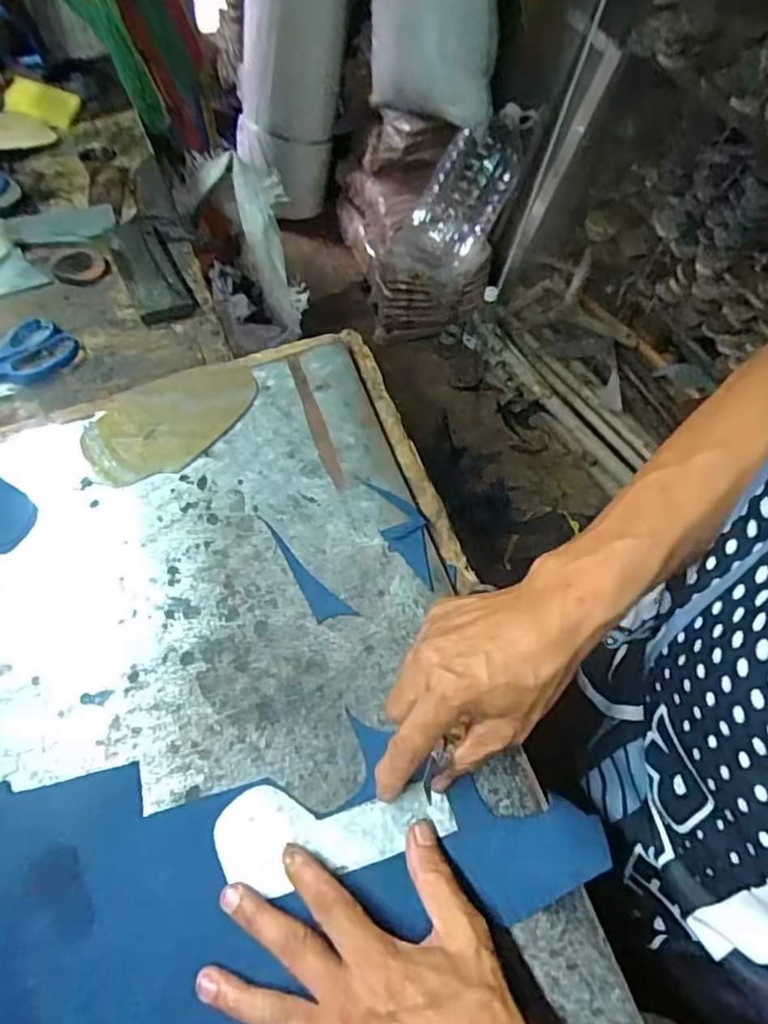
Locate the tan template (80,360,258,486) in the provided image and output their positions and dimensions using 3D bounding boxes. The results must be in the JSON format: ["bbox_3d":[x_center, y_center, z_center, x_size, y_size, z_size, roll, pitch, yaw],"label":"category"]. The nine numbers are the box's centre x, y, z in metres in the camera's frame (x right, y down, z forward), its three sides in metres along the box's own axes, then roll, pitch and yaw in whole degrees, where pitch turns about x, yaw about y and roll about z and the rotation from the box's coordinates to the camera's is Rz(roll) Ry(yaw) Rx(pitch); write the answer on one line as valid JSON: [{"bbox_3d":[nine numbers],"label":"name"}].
[{"bbox_3d":[-0.172,-0.075,0.531,0.144,0.006,0.086,-24,66,-10],"label":"tan template"}]

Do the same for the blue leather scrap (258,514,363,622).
[{"bbox_3d":[-0.063,0.045,0.466,0.023,0.004,0.103,-41,68,-19],"label":"blue leather scrap"}]

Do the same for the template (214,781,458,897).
[{"bbox_3d":[-0.029,0.189,0.378,0.135,0.004,0.053,-1,57,0],"label":"template"}]

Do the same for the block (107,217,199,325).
[{"bbox_3d":[-0.243,-0.253,0.670,0.057,0.013,0.168,-22,61,-17],"label":"block"}]

